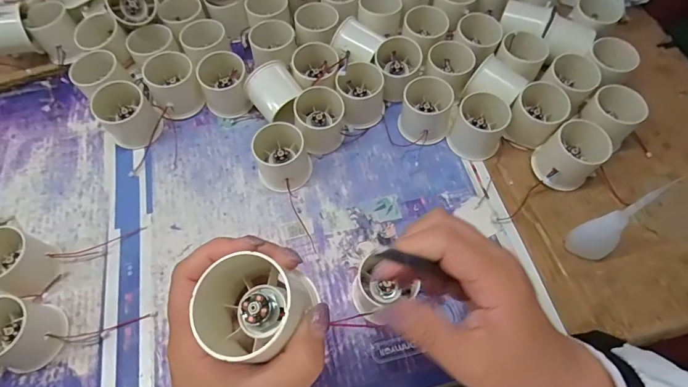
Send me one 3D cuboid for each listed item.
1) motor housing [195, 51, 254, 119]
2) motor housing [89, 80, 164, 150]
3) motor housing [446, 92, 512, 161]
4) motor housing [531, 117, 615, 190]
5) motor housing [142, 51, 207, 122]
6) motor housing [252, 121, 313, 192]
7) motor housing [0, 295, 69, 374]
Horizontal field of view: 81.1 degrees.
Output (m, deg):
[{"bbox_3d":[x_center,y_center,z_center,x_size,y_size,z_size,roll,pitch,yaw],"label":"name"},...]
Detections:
[{"bbox_3d":[-0.134,-0.123,0.451,0.052,0.048,0.060,-15,63,-7],"label":"motor housing"},{"bbox_3d":[-0.230,-0.083,0.430,0.055,0.049,0.060,-41,68,-18],"label":"motor housing"},{"bbox_3d":[0.144,-0.072,0.427,0.054,0.049,0.052,-1,62,1],"label":"motor housing"},{"bbox_3d":[0.226,-0.037,0.403,0.062,0.048,0.054,-41,68,-18],"label":"motor housing"},{"bbox_3d":[-0.187,-0.118,0.447,0.052,0.051,0.054,-1,62,1],"label":"motor housing"},{"bbox_3d":[-0.064,-0.040,0.415,0.055,0.048,0.066,-20,63,-9],"label":"motor housing"},{"bbox_3d":[-0.273,0.116,0.336,0.055,0.049,0.055,9,63,6],"label":"motor housing"}]

